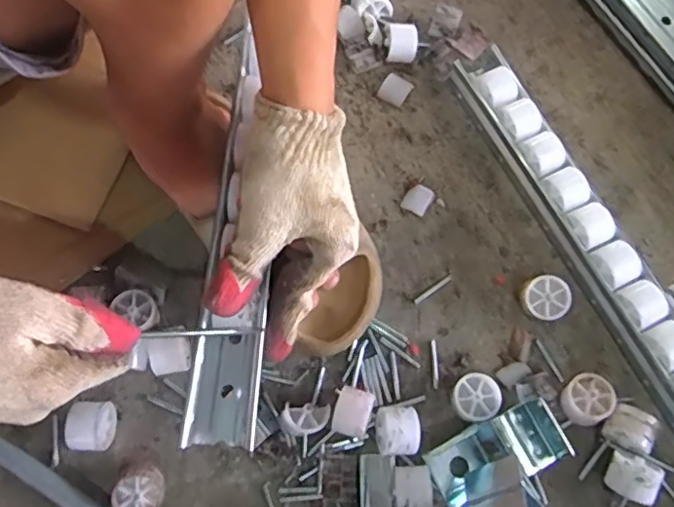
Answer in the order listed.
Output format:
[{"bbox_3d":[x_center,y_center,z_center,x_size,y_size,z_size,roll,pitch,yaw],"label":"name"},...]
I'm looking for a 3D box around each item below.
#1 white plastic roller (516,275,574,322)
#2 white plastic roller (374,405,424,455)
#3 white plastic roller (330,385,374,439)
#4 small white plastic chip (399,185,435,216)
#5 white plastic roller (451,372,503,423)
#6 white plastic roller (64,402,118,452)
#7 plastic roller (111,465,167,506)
[{"bbox_3d":[0.167,0.037,0.483,0.032,0.031,0.038,-35,75,-11],"label":"white plastic roller"},{"bbox_3d":[0.046,0.133,0.447,0.033,0.033,0.034,-2,72,-1],"label":"white plastic roller"},{"bbox_3d":[0.011,0.120,0.448,0.027,0.033,0.036,15,72,4],"label":"white plastic roller"},{"bbox_3d":[0.070,-0.047,0.518,0.022,0.007,0.025,31,74,9],"label":"small white plastic chip"},{"bbox_3d":[0.106,0.111,0.458,0.036,0.024,0.035,0,72,-1],"label":"white plastic roller"},{"bbox_3d":[-0.182,0.129,0.442,0.028,0.032,0.035,0,72,-1],"label":"white plastic roller"},{"bbox_3d":[-0.142,0.175,0.429,0.036,0.028,0.032,-38,76,-12],"label":"plastic roller"}]

